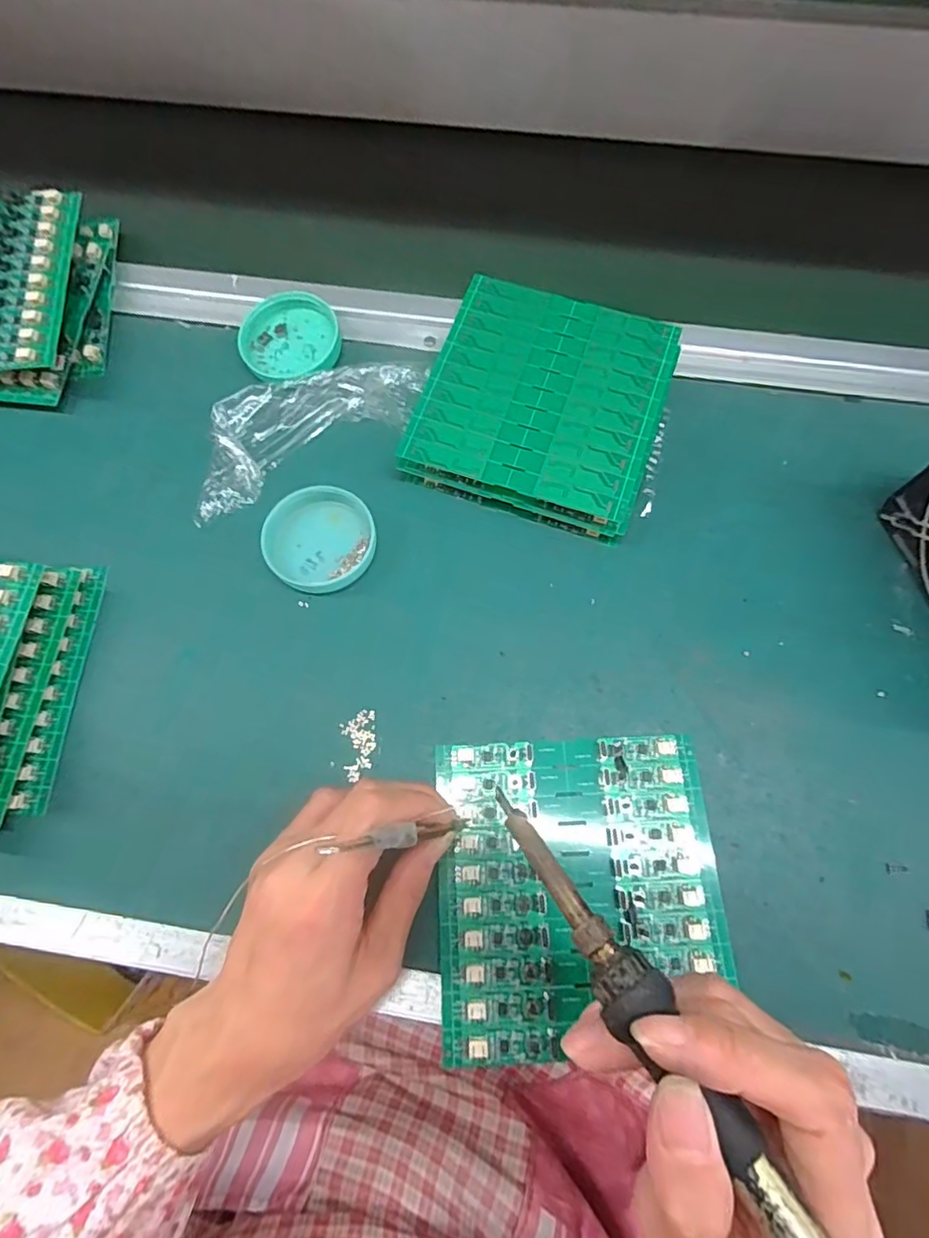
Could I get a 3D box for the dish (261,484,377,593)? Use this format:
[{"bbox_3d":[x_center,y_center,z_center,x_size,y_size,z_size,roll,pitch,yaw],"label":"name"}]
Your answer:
[{"bbox_3d":[-0.085,-0.048,0.337,0.065,0.015,0.060,0,71,1],"label":"dish"}]

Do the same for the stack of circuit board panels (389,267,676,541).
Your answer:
[{"bbox_3d":[0.049,-0.134,0.353,0.138,0.031,0.139,19,72,7],"label":"stack of circuit board panels"}]

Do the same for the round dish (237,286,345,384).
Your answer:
[{"bbox_3d":[-0.118,-0.188,0.382,0.062,0.013,0.064,40,76,13],"label":"round dish"}]

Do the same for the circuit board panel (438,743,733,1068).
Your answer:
[{"bbox_3d":[0.056,0.129,0.276,0.133,0.006,0.136,-3,69,0],"label":"circuit board panel"}]

